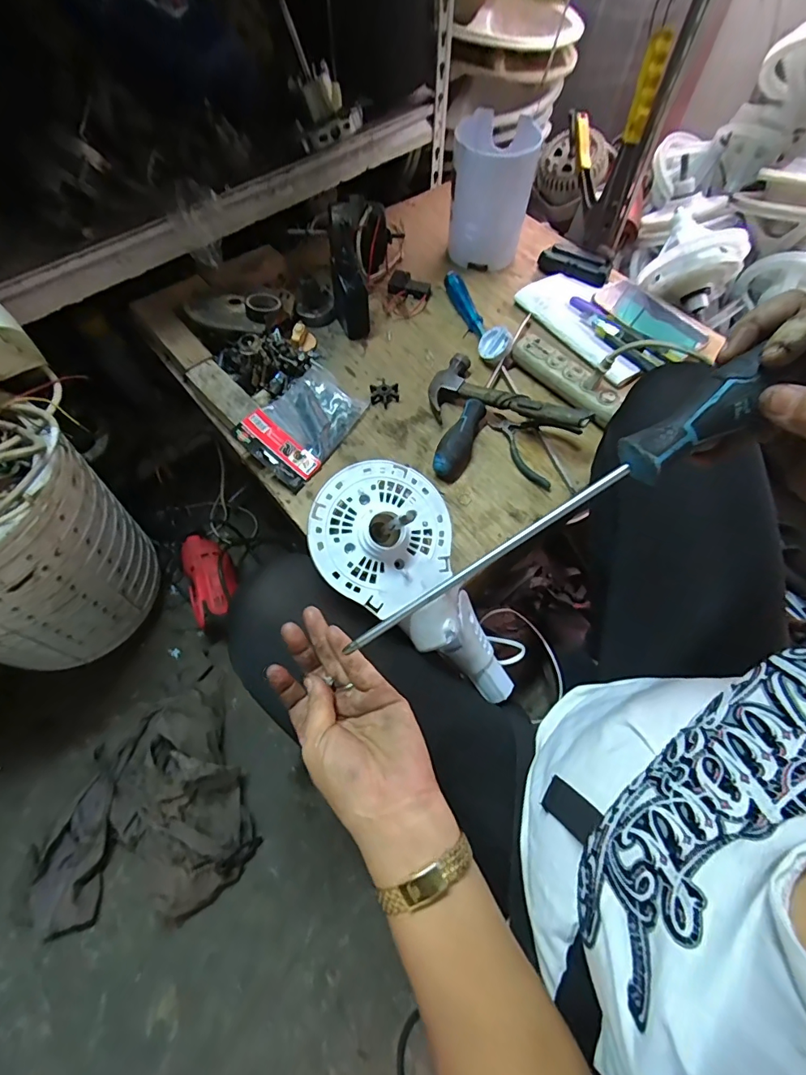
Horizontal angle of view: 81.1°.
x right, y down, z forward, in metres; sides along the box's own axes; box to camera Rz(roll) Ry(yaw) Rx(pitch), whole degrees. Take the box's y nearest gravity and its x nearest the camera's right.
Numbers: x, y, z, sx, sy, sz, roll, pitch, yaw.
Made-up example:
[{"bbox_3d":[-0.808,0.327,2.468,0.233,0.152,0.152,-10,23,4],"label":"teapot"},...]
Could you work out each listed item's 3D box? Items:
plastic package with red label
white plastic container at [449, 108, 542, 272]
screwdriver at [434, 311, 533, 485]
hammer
[{"bbox_3d":[-0.121,-0.142,0.584,0.098,0.021,0.157,37,65,-1],"label":"plastic package with red label"},{"bbox_3d":[0.130,-0.512,0.702,0.113,0.166,0.109,8,63,3],"label":"white plastic container"},{"bbox_3d":[0.111,-0.201,0.619,0.036,0.036,0.319,22,64,10],"label":"screwdriver"},{"bbox_3d":[0.124,-0.166,0.579,0.204,0.026,0.103,25,64,25],"label":"hammer"}]

